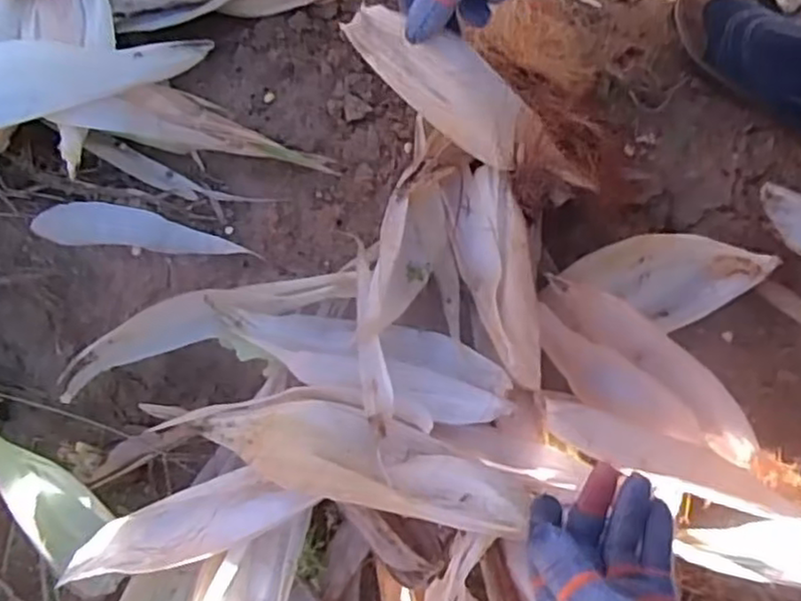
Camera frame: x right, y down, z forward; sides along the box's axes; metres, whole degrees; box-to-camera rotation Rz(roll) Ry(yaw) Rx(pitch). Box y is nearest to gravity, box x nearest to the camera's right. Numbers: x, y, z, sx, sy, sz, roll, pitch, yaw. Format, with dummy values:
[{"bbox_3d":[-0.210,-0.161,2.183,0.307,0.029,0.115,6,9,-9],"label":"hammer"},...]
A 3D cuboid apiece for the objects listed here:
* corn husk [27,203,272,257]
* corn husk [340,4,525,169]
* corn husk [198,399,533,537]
[{"bbox_3d":[-0.204,-0.055,0.550,0.166,0.024,0.031,5,72,1],"label":"corn husk"},{"bbox_3d":[0.029,-0.158,0.498,0.149,0.064,0.032,36,75,-8],"label":"corn husk"},{"bbox_3d":[-0.026,0.107,0.476,0.219,0.040,0.062,13,73,4],"label":"corn husk"}]

